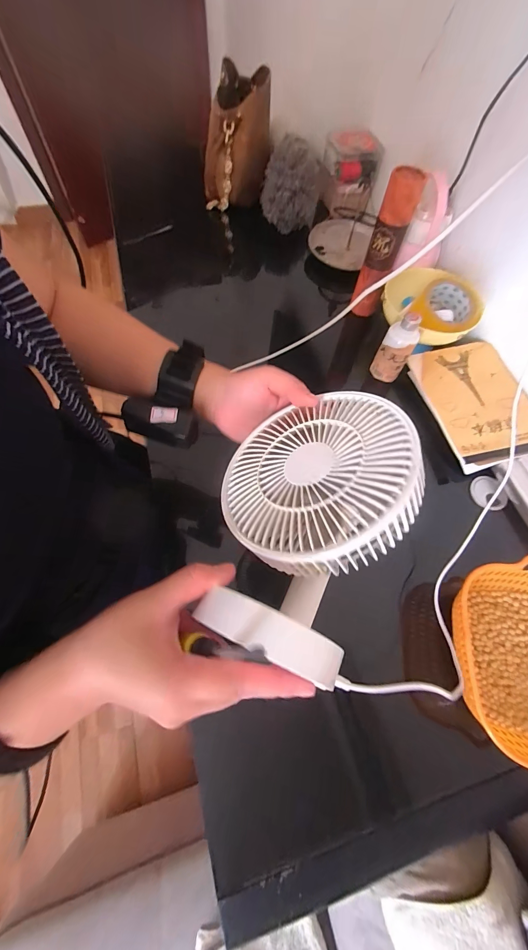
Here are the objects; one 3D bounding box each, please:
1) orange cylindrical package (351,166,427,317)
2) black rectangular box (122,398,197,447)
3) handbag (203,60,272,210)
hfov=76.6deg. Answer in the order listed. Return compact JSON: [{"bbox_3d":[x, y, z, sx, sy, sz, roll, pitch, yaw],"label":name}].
[{"bbox_3d":[0.213,-0.401,0.601,0.054,0.225,0.042,9,64,1],"label":"orange cylindrical package"},{"bbox_3d":[-0.099,-0.048,0.314,0.067,0.027,0.030,14,64,3],"label":"black rectangular box"},{"bbox_3d":[-0.066,-0.839,0.815,0.147,0.176,0.302,0,64,-3],"label":"handbag"}]

